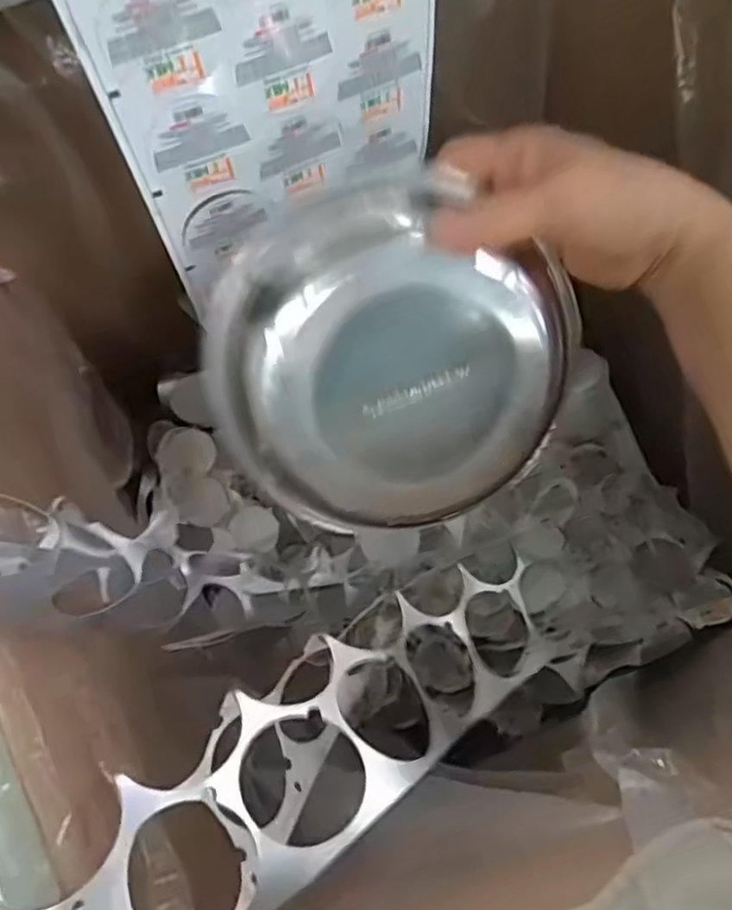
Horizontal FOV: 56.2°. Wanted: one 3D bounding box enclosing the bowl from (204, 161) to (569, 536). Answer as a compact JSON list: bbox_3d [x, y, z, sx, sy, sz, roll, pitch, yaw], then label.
[{"bbox_3d":[0.015,-0.048,0.362,0.183,0.181,0.050,-25,27,4],"label":"bowl"}]

